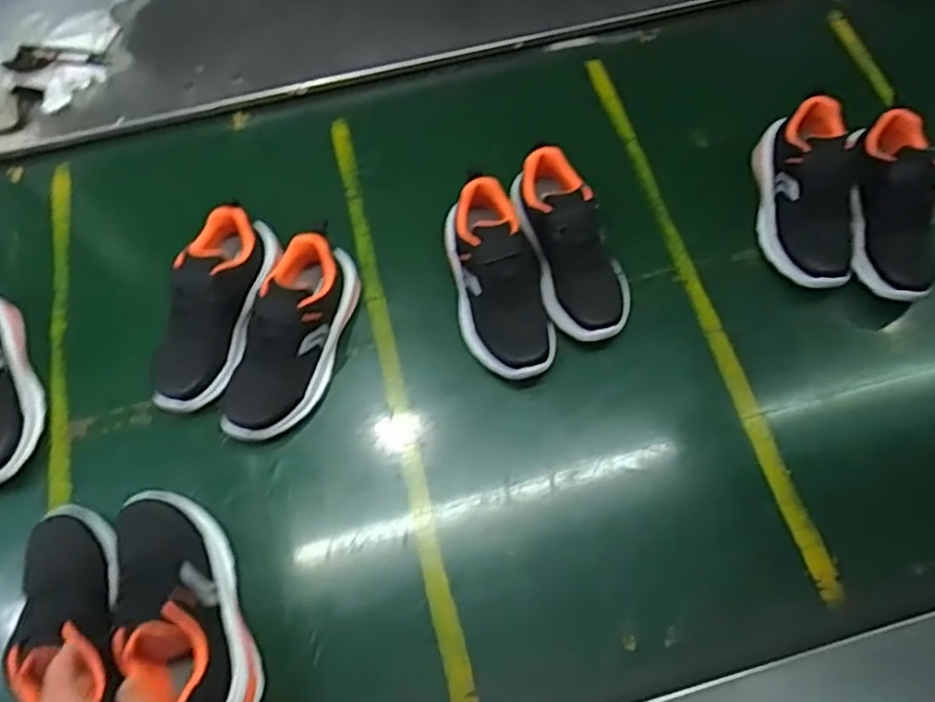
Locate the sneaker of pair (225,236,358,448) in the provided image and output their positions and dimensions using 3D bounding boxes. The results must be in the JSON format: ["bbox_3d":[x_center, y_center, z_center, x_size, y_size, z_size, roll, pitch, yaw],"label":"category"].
[{"bbox_3d":[-0.179,-0.013,0.719,0.078,0.096,0.215,16,67,10],"label":"sneaker of pair"}]

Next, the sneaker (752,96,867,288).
[{"bbox_3d":[0.385,-0.181,0.774,0.104,0.086,0.207,8,65,6],"label":"sneaker"}]

